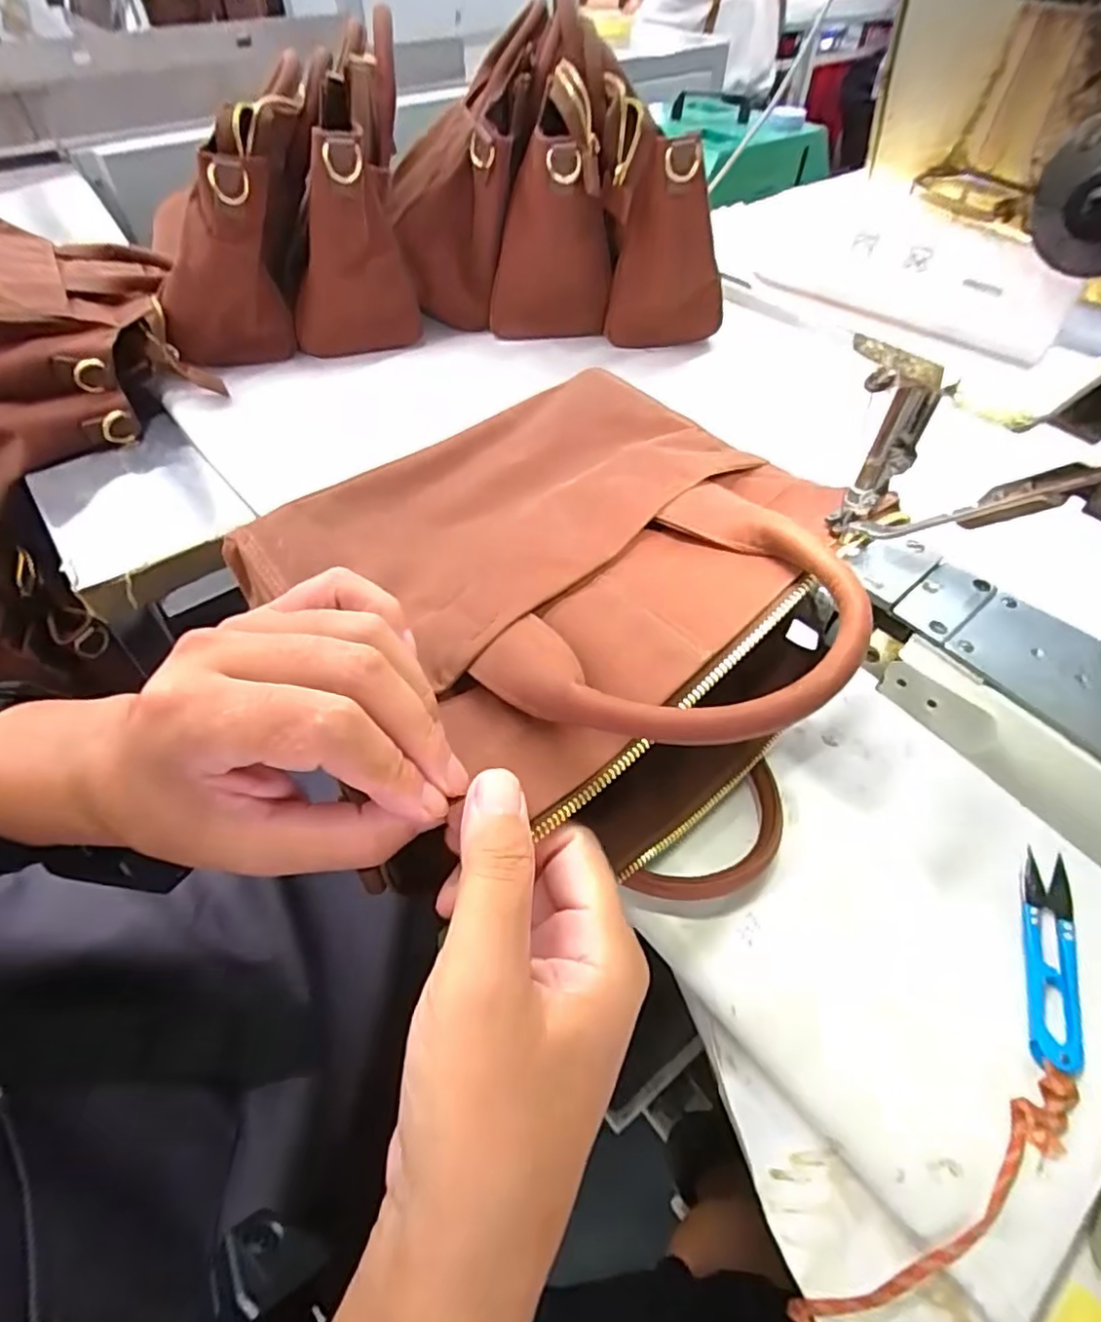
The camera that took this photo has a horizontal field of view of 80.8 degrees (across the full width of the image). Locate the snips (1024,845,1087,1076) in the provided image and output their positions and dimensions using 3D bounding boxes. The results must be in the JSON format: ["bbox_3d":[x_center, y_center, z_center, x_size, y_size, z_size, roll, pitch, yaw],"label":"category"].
[{"bbox_3d":[0.227,0.131,0.290,0.022,0.006,0.099,19,53,15],"label":"snips"}]

